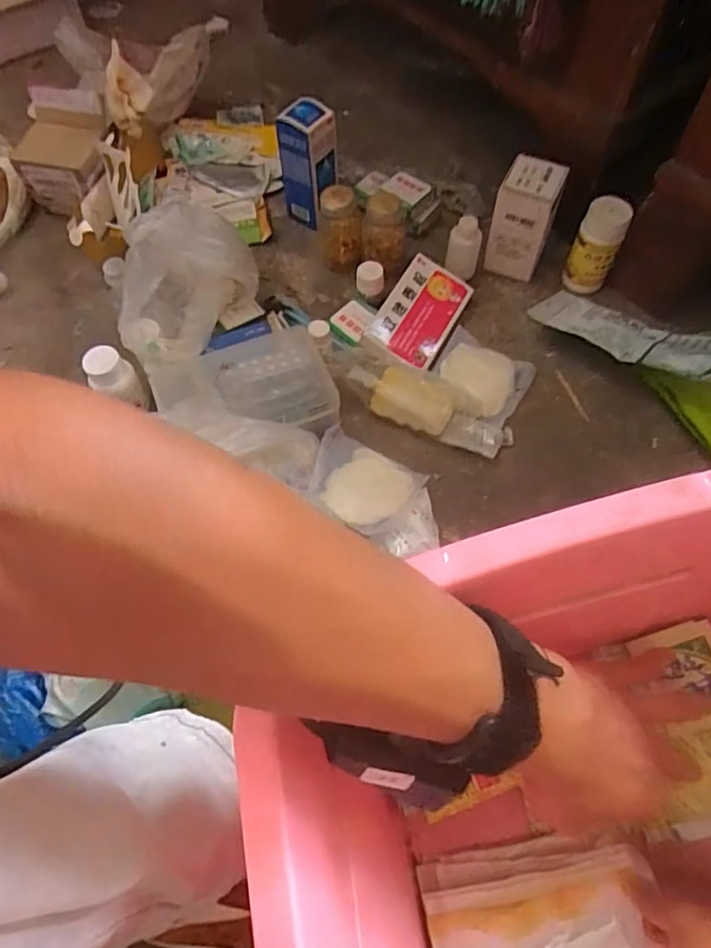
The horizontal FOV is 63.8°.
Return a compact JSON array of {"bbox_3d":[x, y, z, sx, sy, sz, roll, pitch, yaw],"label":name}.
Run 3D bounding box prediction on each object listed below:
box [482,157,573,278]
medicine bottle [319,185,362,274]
[{"bbox_3d":[0.193,-0.292,0.663,0.065,0.119,0.060,18,65,11],"label":"box"},{"bbox_3d":[-0.019,-0.293,0.685,0.049,0.082,0.052,-7,63,-2],"label":"medicine bottle"}]

